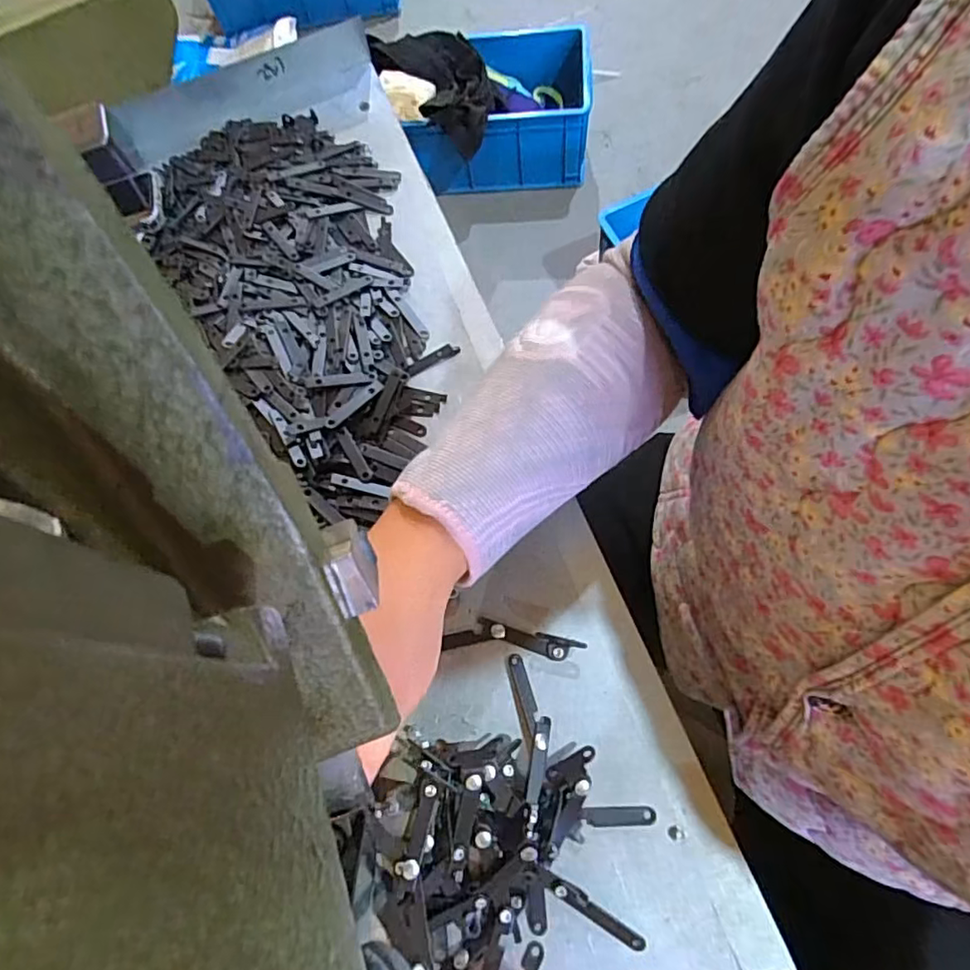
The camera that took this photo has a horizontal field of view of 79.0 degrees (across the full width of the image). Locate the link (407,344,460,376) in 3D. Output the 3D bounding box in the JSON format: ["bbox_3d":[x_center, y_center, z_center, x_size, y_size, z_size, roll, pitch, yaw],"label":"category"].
[{"bbox_3d":[-0.038,-0.093,0.426,0.041,0.004,0.010,-27,69,-9],"label":"link"}]

